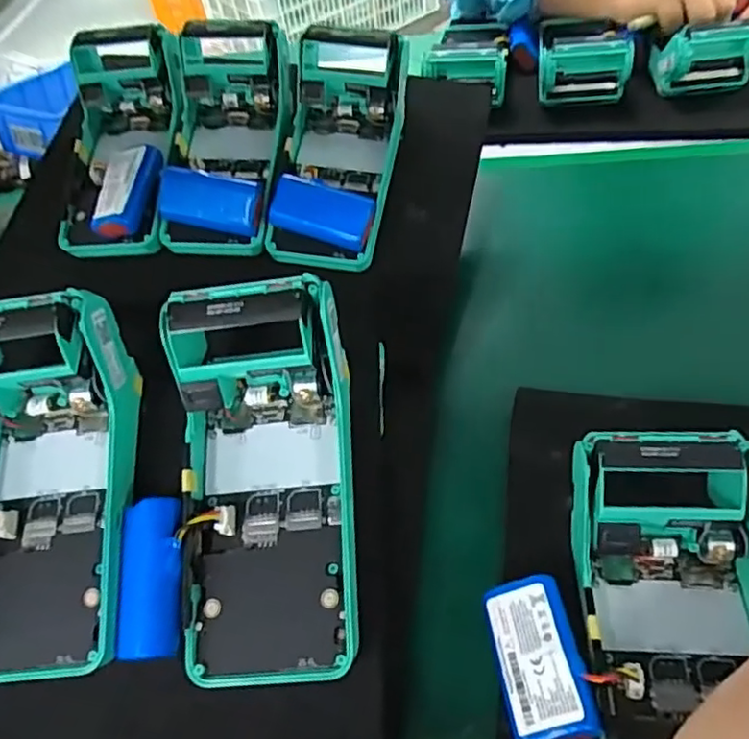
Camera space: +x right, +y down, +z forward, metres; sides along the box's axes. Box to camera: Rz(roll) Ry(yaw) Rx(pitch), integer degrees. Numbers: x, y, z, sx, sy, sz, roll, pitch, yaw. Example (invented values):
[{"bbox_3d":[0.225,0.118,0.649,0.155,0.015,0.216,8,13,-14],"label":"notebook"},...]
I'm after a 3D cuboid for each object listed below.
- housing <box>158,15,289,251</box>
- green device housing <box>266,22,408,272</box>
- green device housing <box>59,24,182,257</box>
[{"bbox_3d":[-0.105,-0.161,0.458,0.084,0.068,0.162,3,80,9],"label":"housing"},{"bbox_3d":[-0.026,-0.149,0.444,0.073,0.058,0.162,8,82,13],"label":"green device housing"},{"bbox_3d":[-0.184,-0.161,0.460,0.083,0.062,0.164,-3,75,4],"label":"green device housing"}]

